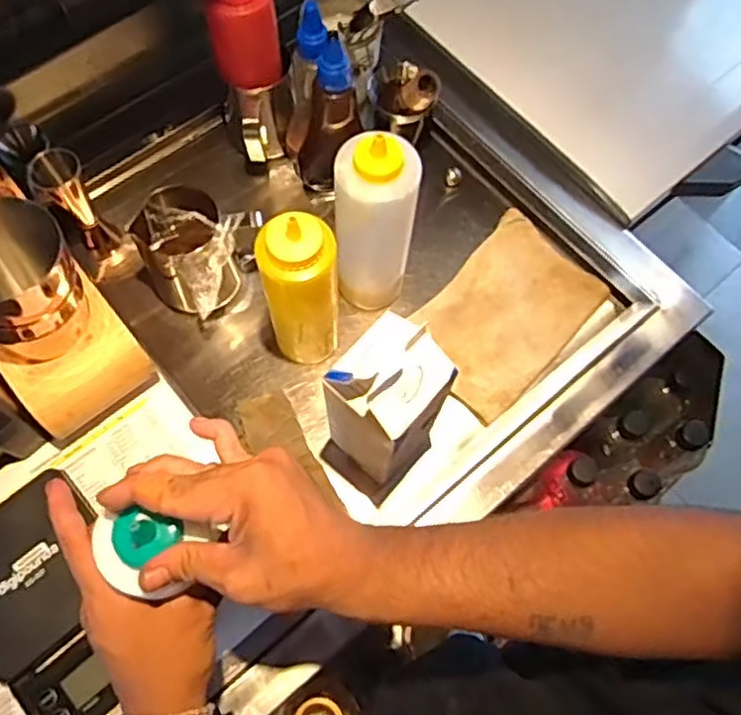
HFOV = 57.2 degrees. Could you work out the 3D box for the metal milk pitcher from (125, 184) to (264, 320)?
[{"bbox_3d":[-0.166,-0.100,0.659,0.087,0.131,0.083,35,71,11],"label":"metal milk pitcher"}]

